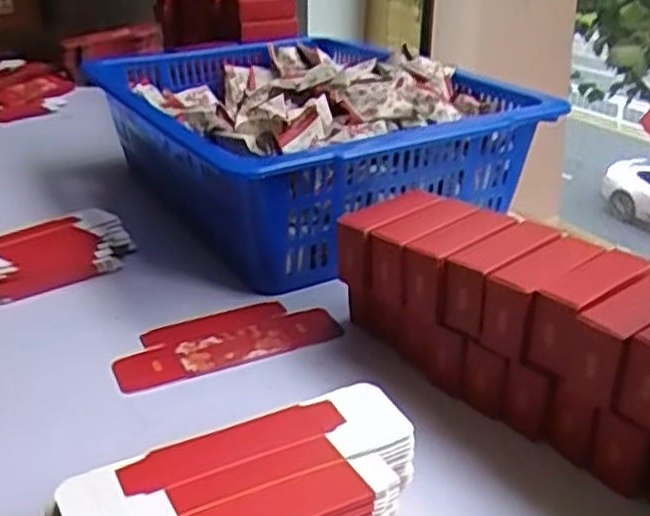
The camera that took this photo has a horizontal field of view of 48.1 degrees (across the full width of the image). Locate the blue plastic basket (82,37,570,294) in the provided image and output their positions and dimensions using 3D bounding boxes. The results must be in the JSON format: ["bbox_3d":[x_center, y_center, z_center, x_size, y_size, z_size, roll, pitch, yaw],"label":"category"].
[{"bbox_3d":[-0.041,-0.153,0.863,0.373,0.148,0.480,-14,29,-27],"label":"blue plastic basket"}]

